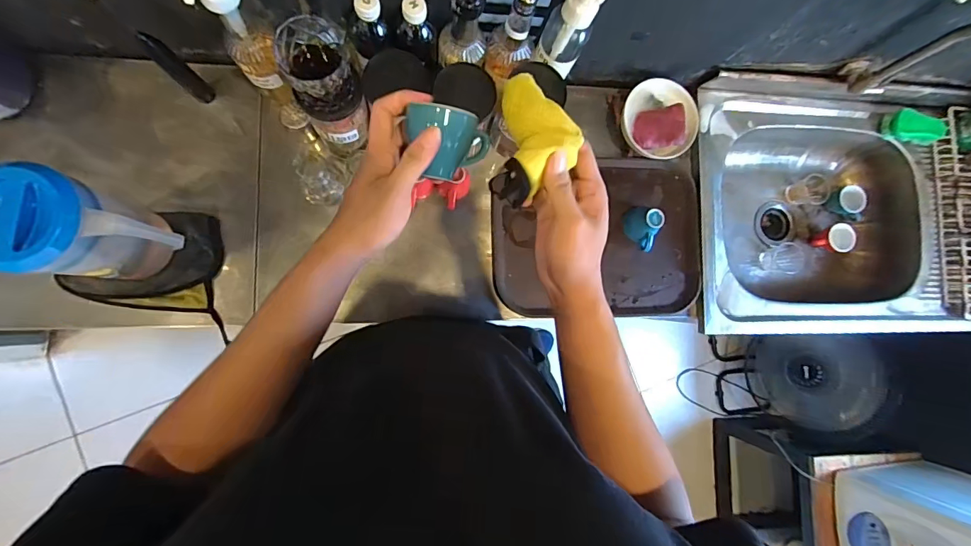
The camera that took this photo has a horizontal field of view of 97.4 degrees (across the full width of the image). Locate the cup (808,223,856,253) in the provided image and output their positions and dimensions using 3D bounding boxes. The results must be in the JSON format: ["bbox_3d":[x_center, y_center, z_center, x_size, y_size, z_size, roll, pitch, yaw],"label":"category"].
[{"bbox_3d":[0.792,-0.077,0.970,0.068,0.056,0.065,1,86,-8],"label":"cup"}]

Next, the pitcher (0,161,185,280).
[{"bbox_3d":[-0.533,-0.049,0.595,0.151,0.228,0.128,18,84,-6],"label":"pitcher"}]

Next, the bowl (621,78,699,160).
[{"bbox_3d":[0.324,-0.292,0.810,0.133,0.064,0.145,1,86,-8],"label":"bowl"}]

